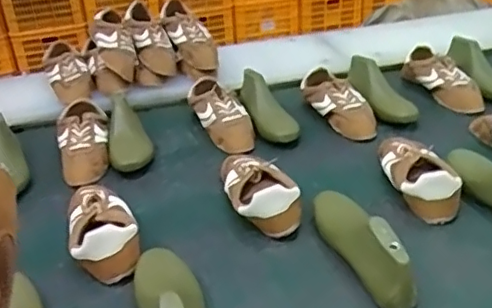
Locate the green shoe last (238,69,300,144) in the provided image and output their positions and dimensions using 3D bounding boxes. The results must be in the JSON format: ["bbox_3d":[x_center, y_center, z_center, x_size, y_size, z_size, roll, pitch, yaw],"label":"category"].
[{"bbox_3d":[0.043,-0.107,1.274,0.086,0.083,0.250,-10,31,-10],"label":"green shoe last"}]

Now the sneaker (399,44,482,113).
[{"bbox_3d":[0.461,-0.165,1.364,0.091,0.066,0.238,-17,46,-21],"label":"sneaker"}]

